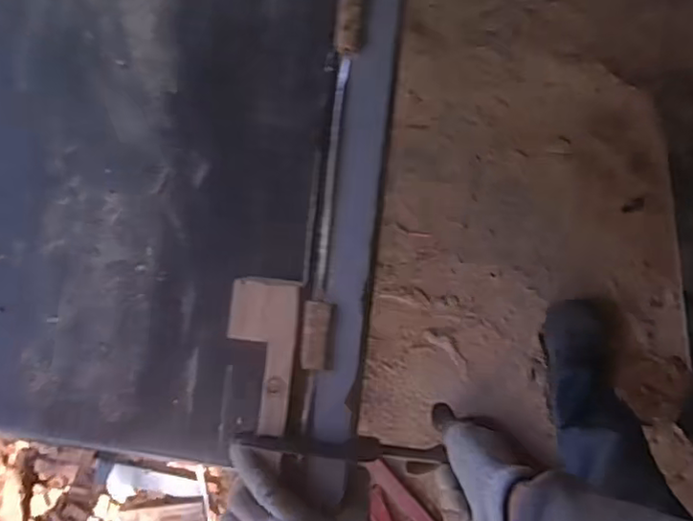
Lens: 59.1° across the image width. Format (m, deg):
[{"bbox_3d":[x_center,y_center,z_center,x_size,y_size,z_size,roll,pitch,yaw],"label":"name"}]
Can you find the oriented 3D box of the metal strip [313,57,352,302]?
[{"bbox_3d":[-0.014,-0.071,0.538,0.010,0.007,0.212,7,91,8],"label":"metal strip"}]

